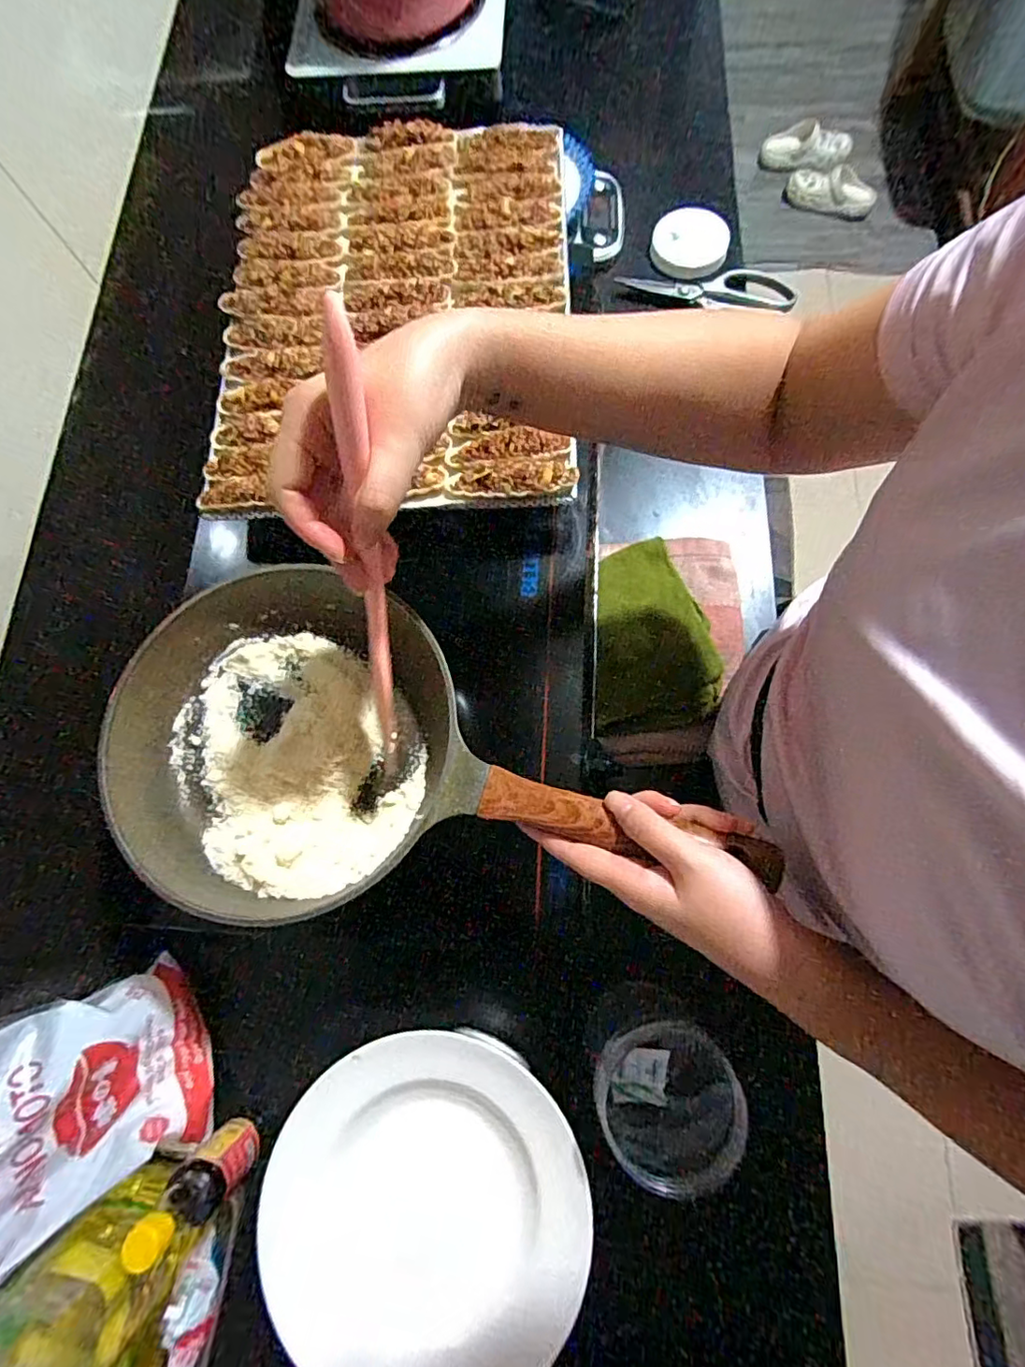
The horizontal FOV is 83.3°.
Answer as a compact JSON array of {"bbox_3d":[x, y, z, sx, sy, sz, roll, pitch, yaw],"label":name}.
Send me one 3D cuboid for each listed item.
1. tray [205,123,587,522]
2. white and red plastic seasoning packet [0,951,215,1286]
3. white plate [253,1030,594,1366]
[{"bbox_3d":[-0.111,-0.362,0.536,0.326,0.035,0.448,-2,74,3],"label":"tray"},{"bbox_3d":[-0.315,0.302,0.412,0.031,0.192,0.141,-17,80,23],"label":"white and red plastic seasoning packet"},{"bbox_3d":[-0.058,0.353,0.383,0.205,0.021,0.212,-1,75,4],"label":"white plate"}]

